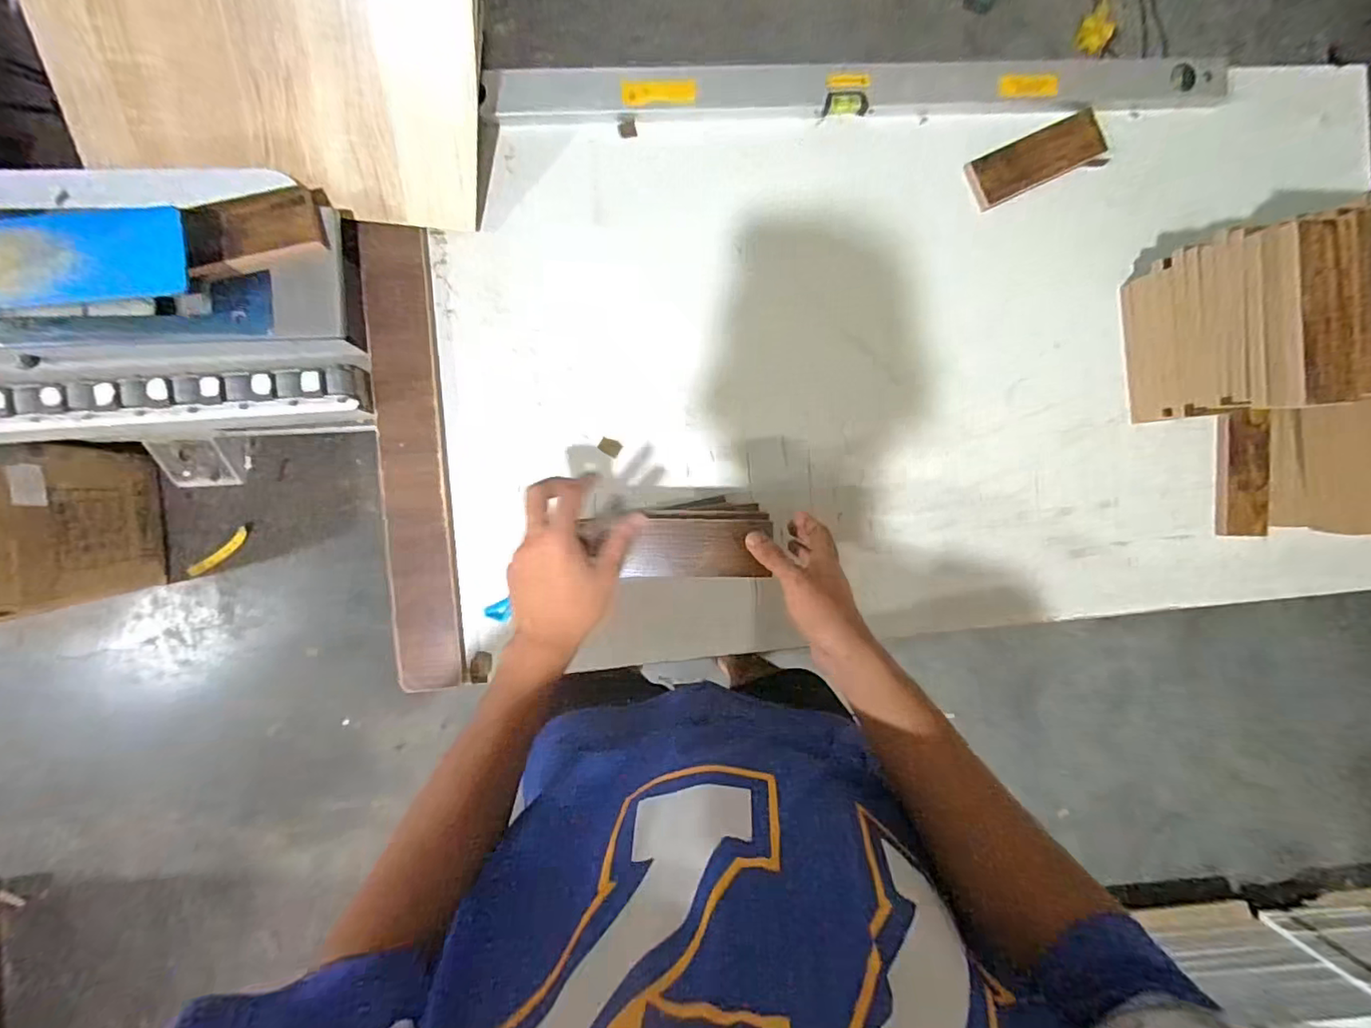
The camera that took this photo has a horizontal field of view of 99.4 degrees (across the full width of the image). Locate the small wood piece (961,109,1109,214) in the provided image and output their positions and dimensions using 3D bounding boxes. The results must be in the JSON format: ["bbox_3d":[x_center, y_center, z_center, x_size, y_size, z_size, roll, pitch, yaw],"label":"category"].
[{"bbox_3d":[0.435,-0.439,0.720,0.176,0.016,0.059,-25,93,-4],"label":"small wood piece"}]

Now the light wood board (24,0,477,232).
[{"bbox_3d":[-0.406,-0.429,0.571,0.379,0.014,0.222,4,124,-10],"label":"light wood board"}]

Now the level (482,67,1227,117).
[{"bbox_3d":[0.220,-0.508,0.699,0.903,0.028,0.061,-5,91,-5],"label":"level"}]

